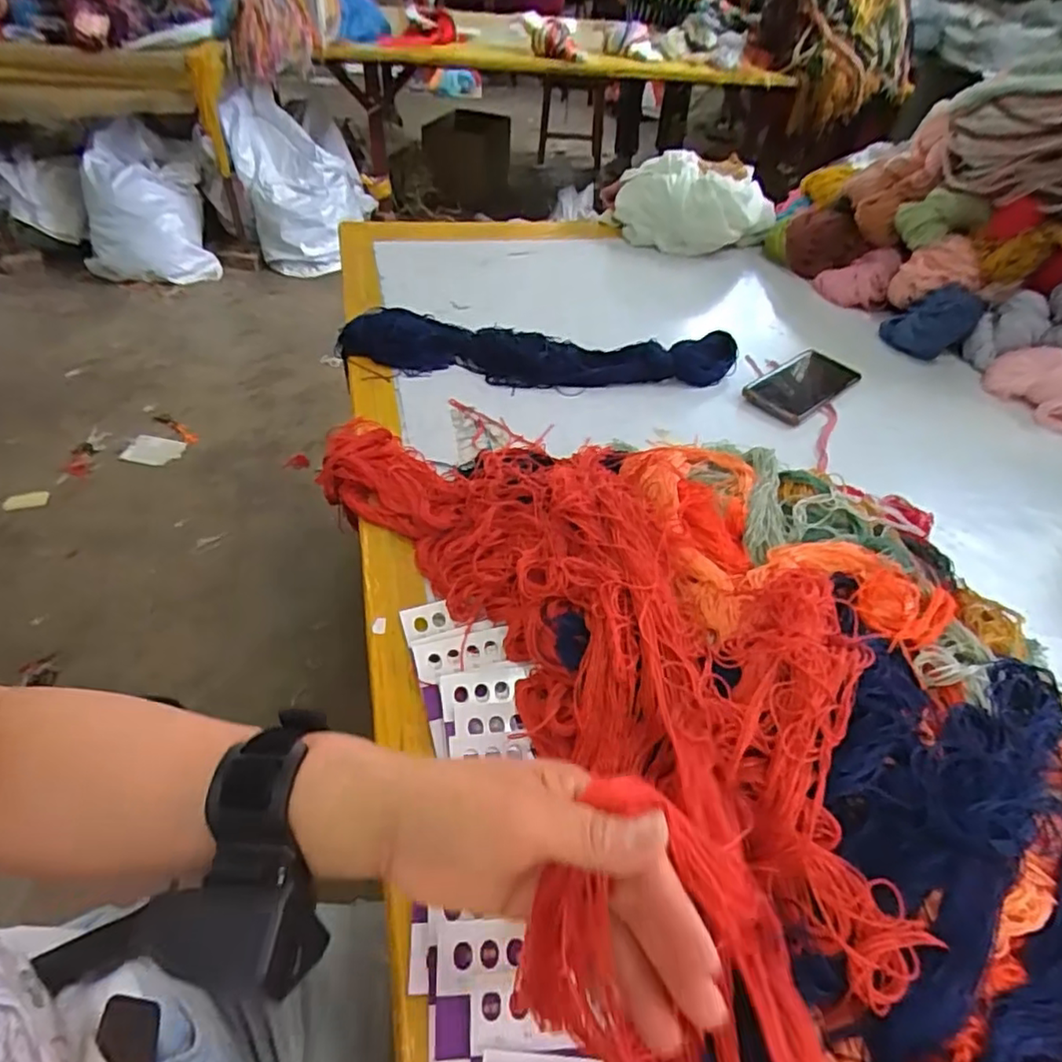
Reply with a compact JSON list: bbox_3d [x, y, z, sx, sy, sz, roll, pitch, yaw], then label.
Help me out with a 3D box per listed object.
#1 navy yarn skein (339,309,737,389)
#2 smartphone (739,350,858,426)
[{"bbox_3d":[0.012,-0.209,0.733,0.454,0.037,0.105,2,45,-3],"label":"navy yarn skein"},{"bbox_3d":[0.321,-0.176,0.741,0.081,0.011,0.164,37,53,27],"label":"smartphone"}]

